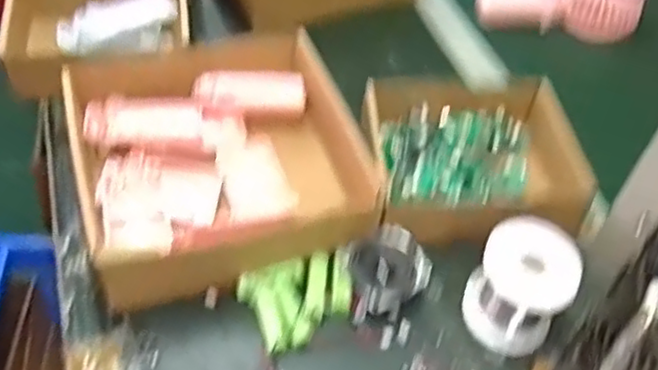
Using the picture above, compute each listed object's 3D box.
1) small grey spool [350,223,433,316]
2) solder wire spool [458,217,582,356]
[{"bbox_3d":[0.044,0.064,0.517,0.058,0.029,0.052,-25,55,-25],"label":"small grey spool"},{"bbox_3d":[0.138,0.071,0.496,0.066,0.069,0.069,3,49,-3],"label":"solder wire spool"}]

